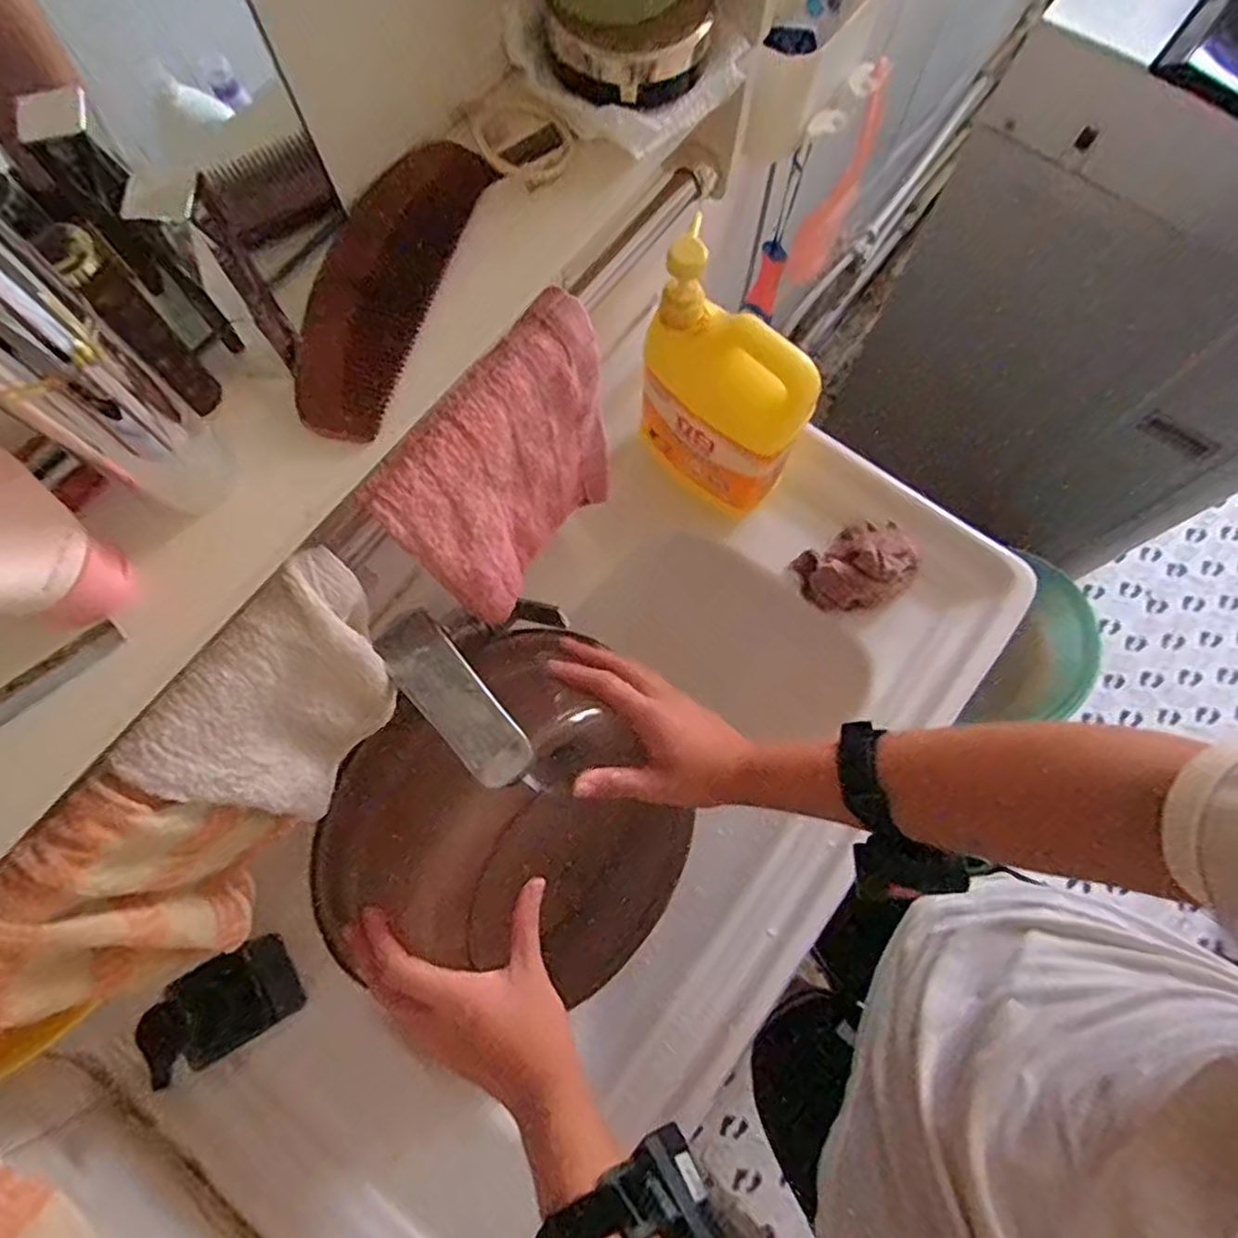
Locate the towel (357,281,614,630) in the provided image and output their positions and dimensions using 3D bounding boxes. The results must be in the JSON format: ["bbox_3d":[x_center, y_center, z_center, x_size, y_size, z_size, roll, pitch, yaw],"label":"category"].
[{"bbox_3d":[-0.073,-0.089,0.467,0.046,0.190,0.166,36,75,9],"label":"towel"}]

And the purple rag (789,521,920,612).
[{"bbox_3d":[0.233,-0.051,0.673,0.110,0.051,0.077,-14,74,-6],"label":"purple rag"}]

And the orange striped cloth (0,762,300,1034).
[{"bbox_3d":[-0.266,0.166,0.382,0.052,0.176,0.156,34,75,9],"label":"orange striped cloth"}]

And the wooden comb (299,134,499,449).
[{"bbox_3d":[-0.105,-0.149,0.309,0.047,0.010,0.146,23,78,-14],"label":"wooden comb"}]

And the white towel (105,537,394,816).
[{"bbox_3d":[-0.180,0.044,0.398,0.048,0.138,0.133,33,75,8],"label":"white towel"}]

